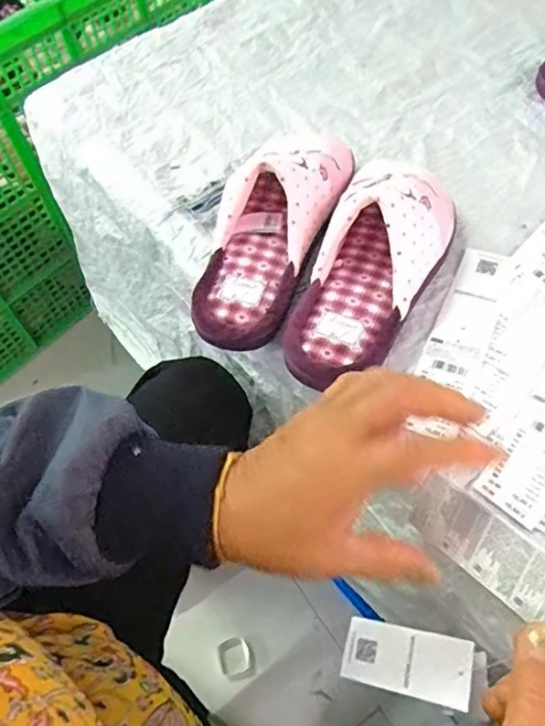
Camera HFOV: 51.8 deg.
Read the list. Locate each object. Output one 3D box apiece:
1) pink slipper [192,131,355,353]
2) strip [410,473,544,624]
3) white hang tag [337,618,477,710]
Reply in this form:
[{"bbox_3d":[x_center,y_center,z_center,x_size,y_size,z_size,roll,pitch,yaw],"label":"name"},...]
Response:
[{"bbox_3d":[0.000,-0.118,0.469,0.081,0.074,0.230,21,76,15],"label":"pink slipper"},{"bbox_3d":[0.112,0.096,0.286,0.005,0.039,0.092,-1,25,-40],"label":"strip"},{"bbox_3d":[0.098,0.217,0.410,0.095,0.007,0.044,-5,53,35],"label":"white hang tag"}]

